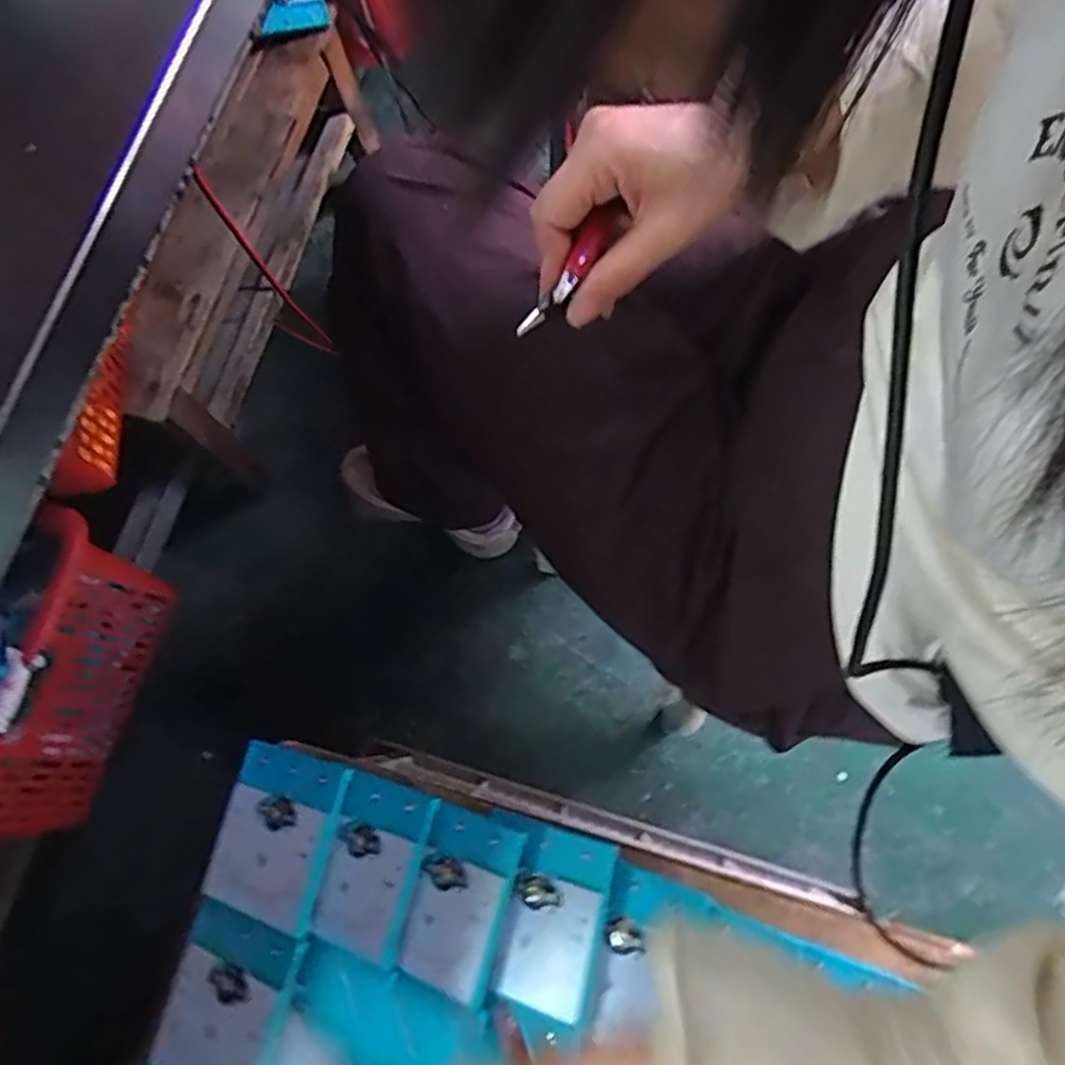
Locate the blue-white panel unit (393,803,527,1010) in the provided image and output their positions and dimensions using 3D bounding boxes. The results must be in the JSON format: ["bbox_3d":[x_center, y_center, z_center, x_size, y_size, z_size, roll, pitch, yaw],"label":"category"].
[{"bbox_3d":[-0.051,0.256,0.497,0.066,0.019,0.111,16,77,7],"label":"blue-white panel unit"}]

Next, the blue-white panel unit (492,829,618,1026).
[{"bbox_3d":[0.015,0.262,0.482,0.060,0.009,0.107,15,75,6],"label":"blue-white panel unit"}]

